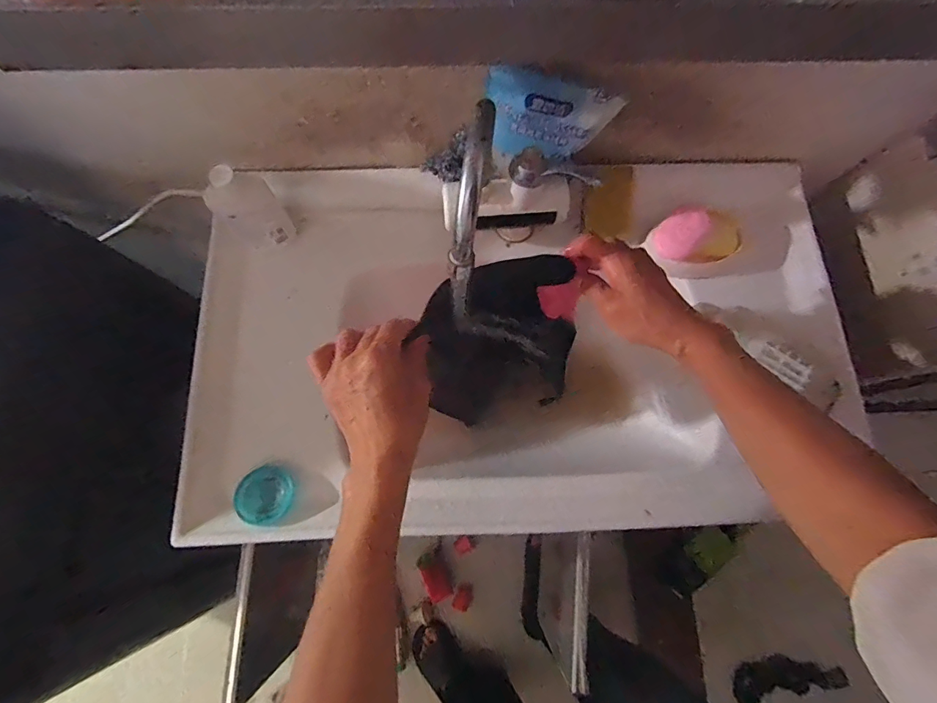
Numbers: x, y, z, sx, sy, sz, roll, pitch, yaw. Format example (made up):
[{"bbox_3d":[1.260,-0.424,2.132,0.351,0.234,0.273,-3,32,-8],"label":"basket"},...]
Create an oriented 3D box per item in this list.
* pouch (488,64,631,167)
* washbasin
[{"bbox_3d":[0.091,-0.259,0.474,0.135,0.099,0.028,-1,45,10],"label":"pouch"},{"bbox_3d":[0.065,-0.009,0.591,0.802,0.161,0.464,-4,75,-2],"label":"washbasin"}]

